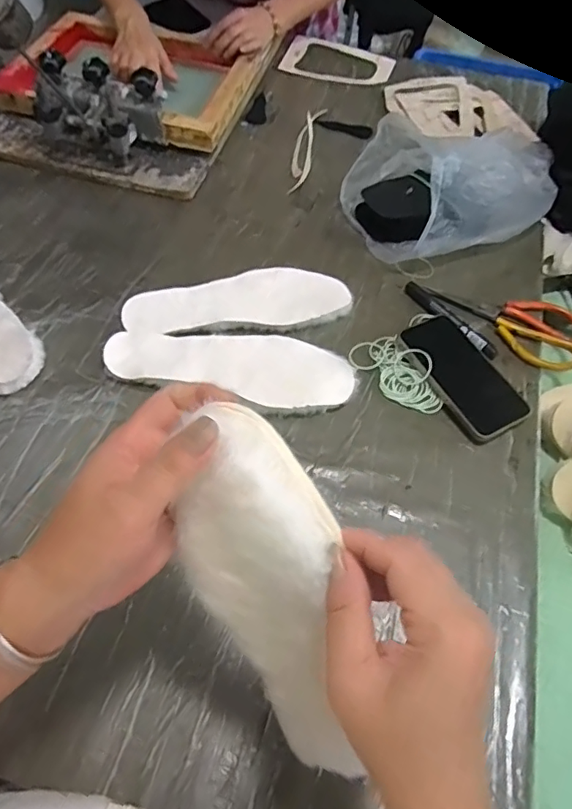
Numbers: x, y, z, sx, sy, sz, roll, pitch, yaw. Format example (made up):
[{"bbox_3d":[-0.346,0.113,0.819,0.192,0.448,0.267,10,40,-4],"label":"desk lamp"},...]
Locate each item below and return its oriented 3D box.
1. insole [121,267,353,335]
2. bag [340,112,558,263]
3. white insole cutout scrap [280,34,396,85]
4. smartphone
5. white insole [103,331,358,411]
[{"bbox_3d":[-0.058,-0.128,0.637,0.264,0.006,0.086,-5,63,-6],"label":"insole"},{"bbox_3d":[0.232,-0.321,0.736,0.285,0.101,0.216,-20,59,-15],"label":"bag"},{"bbox_3d":[0.100,-0.652,1.002,0.203,0.007,0.138,18,60,7],"label":"white insole cutout scrap"},{"bbox_3d":[0.193,-0.033,0.581,0.073,0.013,0.153,-29,65,-9],"label":"smartphone"},{"bbox_3d":[-0.061,-0.044,0.587,0.268,0.020,0.091,13,57,4],"label":"white insole"}]

